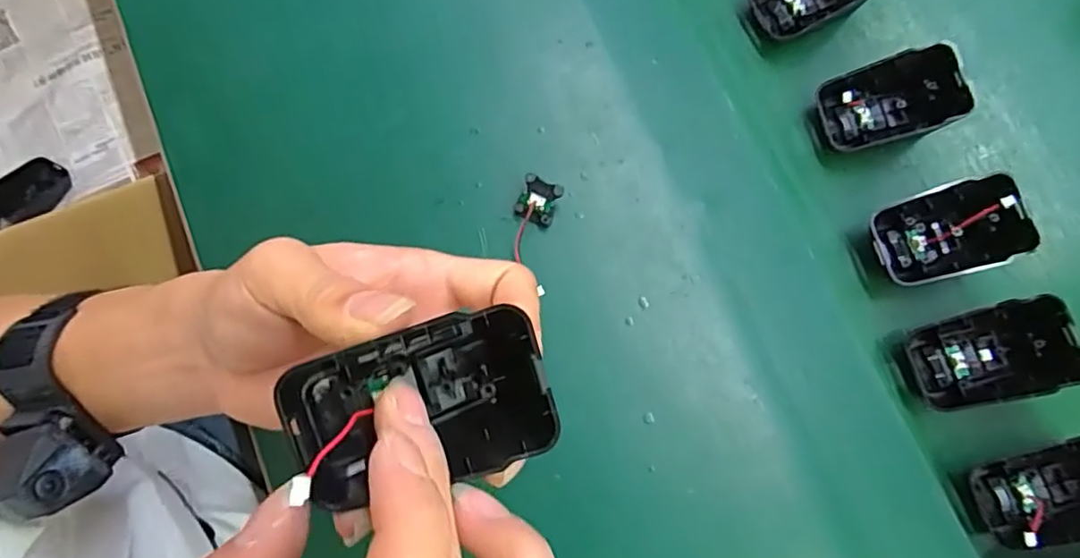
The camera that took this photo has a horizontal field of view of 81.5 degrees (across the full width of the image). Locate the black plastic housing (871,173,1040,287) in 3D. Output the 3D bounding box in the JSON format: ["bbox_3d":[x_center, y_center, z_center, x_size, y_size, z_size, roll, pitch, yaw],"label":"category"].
[{"bbox_3d":[0.207,-0.023,0.321,0.070,0.033,0.044,-24,83,31],"label":"black plastic housing"}]

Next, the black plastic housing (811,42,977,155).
[{"bbox_3d":[0.186,-0.095,0.338,0.063,0.039,0.049,-12,78,-4],"label":"black plastic housing"}]

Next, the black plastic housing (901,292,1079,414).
[{"bbox_3d":[0.220,0.038,0.305,0.058,0.035,0.045,-16,78,-5],"label":"black plastic housing"}]

